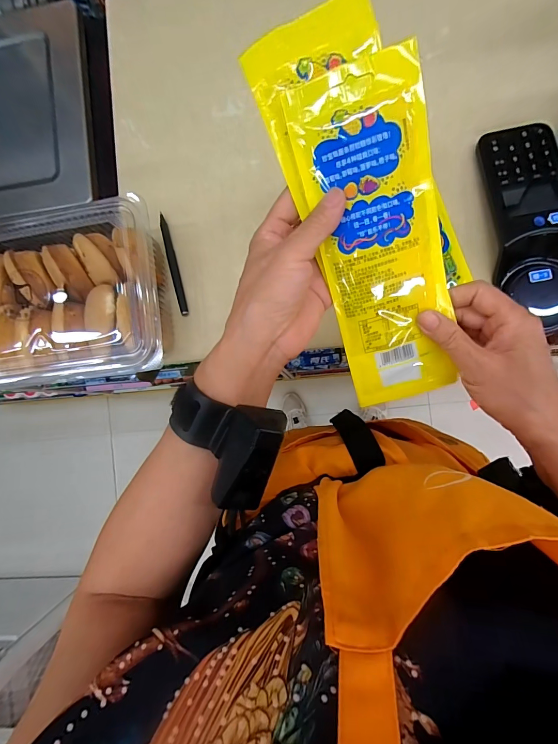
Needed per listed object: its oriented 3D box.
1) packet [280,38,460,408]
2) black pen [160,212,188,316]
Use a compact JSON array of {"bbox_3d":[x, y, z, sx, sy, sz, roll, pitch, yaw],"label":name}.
[{"bbox_3d":[0.078,-0.083,0.259,0.087,0.009,0.237,-15,114,6],"label":"packet"},{"bbox_3d":[-0.130,-0.132,0.428,0.011,0.005,0.127,-14,87,6],"label":"black pen"}]

